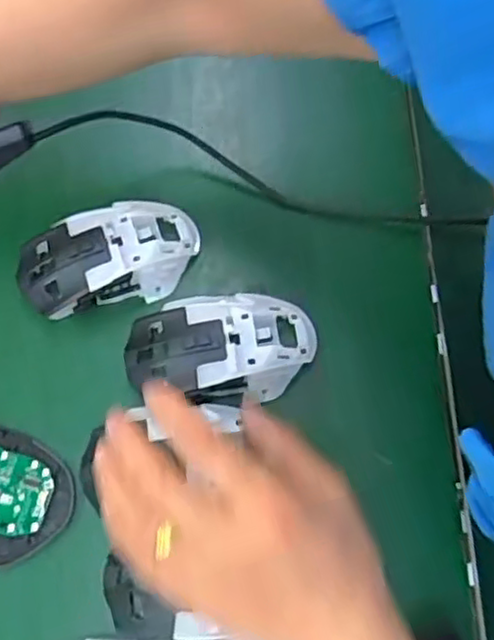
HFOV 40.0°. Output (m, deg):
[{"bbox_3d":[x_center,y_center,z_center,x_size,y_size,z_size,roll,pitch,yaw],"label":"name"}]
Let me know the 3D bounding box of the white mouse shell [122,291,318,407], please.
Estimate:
[{"bbox_3d":[-0.016,0.015,0.416,0.119,0.034,0.068,-7,70,-1],"label":"white mouse shell"}]

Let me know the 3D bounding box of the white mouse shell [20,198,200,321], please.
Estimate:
[{"bbox_3d":[-0.088,-0.041,0.433,0.113,0.034,0.058,-16,71,-5],"label":"white mouse shell"}]

